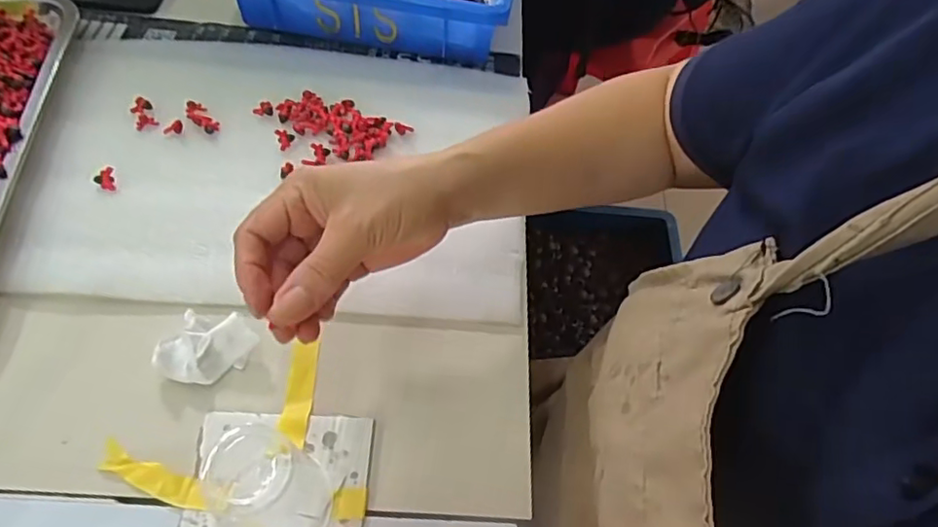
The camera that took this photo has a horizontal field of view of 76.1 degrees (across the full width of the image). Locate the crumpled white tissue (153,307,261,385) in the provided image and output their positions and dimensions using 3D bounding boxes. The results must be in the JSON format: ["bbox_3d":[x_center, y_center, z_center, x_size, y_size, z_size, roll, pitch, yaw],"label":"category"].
[{"bbox_3d":[-0.153,0.049,0.347,0.046,0.024,0.039,15,56,5],"label":"crumpled white tissue"}]

